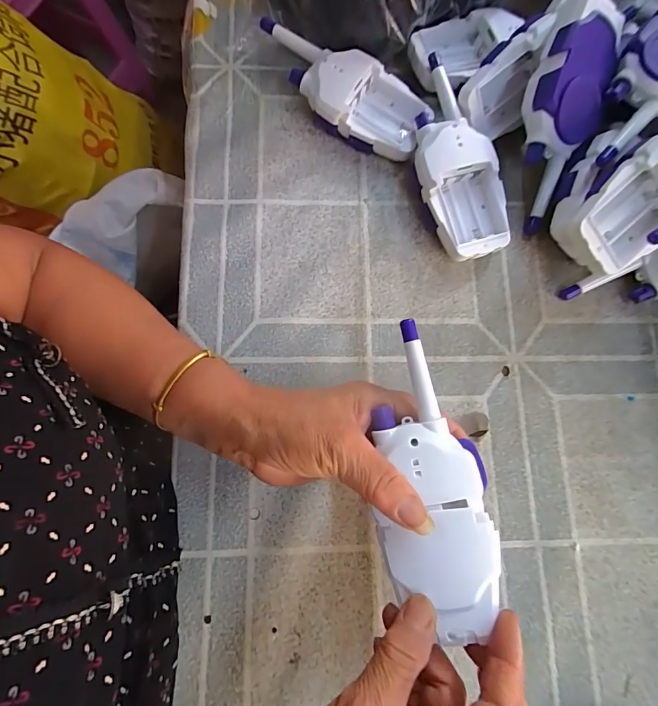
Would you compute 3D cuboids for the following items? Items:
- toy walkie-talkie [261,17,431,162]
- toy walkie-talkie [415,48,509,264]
[{"bbox_3d":[0.007,-0.224,0.347,0.160,0.042,0.058,29,77,5],"label":"toy walkie-talkie"},{"bbox_3d":[0.098,-0.152,0.320,0.060,0.033,0.154,-14,91,-5],"label":"toy walkie-talkie"}]

